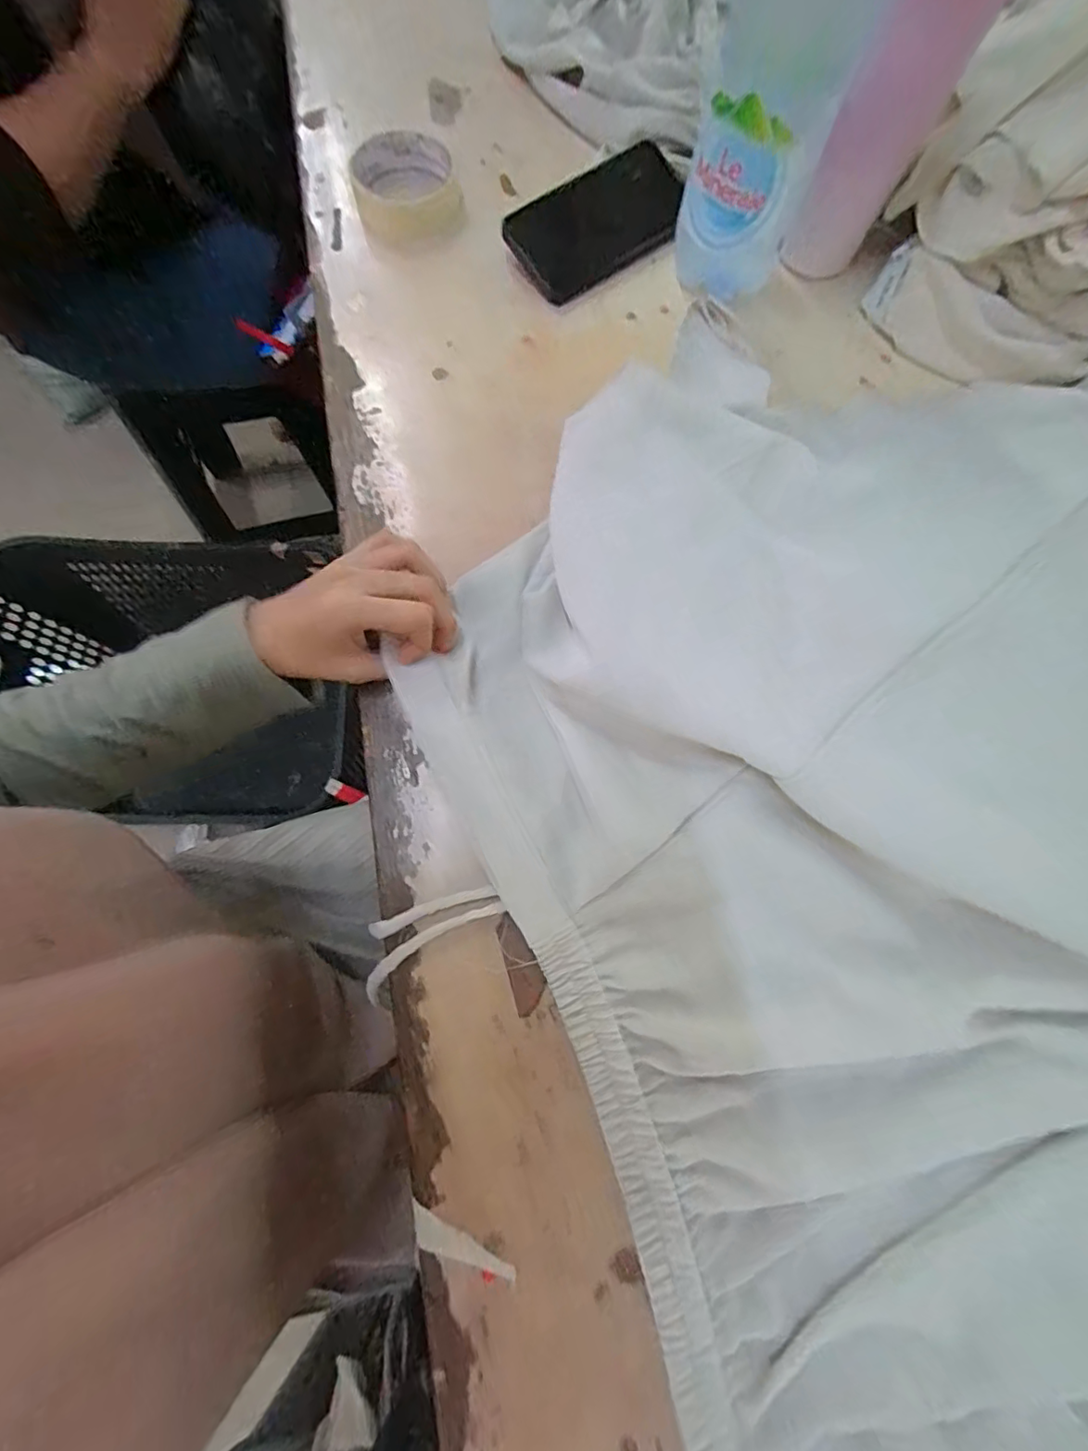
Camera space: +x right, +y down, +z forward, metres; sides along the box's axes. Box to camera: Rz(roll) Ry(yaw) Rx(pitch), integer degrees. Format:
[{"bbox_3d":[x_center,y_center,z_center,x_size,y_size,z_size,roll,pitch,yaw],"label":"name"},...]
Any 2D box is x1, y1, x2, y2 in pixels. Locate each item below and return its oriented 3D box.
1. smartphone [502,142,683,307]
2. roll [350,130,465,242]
[{"bbox_3d":[0.046,-0.415,0.450,0.149,0.012,0.078,-32,100,-4],"label":"smartphone"},{"bbox_3d":[-0.116,-0.455,0.462,0.085,0.030,0.085,1,75,-2],"label":"roll"}]

